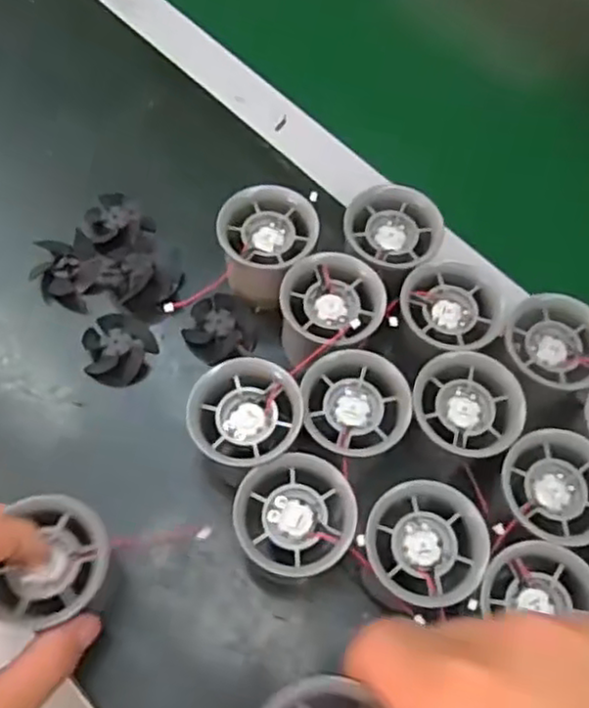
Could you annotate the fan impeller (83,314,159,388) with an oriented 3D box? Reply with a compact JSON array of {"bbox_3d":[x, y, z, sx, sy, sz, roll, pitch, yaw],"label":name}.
[{"bbox_3d":[-0.101,-0.002,0.407,0.040,0.019,0.037,2,63,-3],"label":"fan impeller"}]

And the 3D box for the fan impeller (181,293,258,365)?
[{"bbox_3d":[-0.044,-0.015,0.417,0.041,0.014,0.037,-22,67,-14],"label":"fan impeller"}]

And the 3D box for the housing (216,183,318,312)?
[{"bbox_3d":[-0.018,-0.057,0.413,0.056,0.059,0.060,14,63,3],"label":"housing"}]

